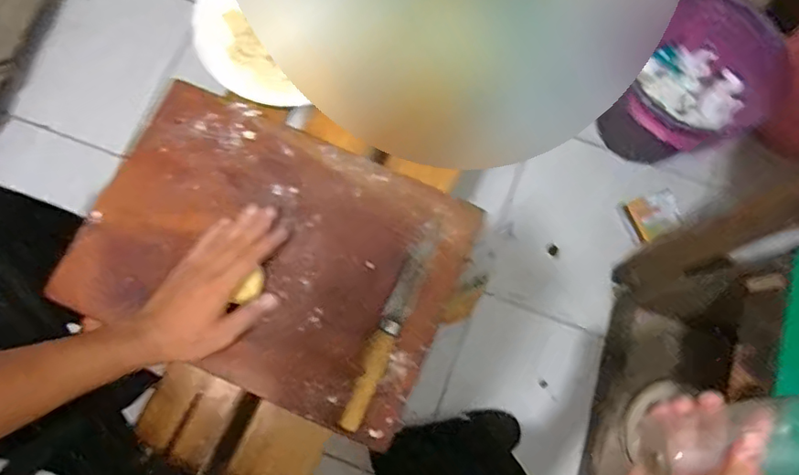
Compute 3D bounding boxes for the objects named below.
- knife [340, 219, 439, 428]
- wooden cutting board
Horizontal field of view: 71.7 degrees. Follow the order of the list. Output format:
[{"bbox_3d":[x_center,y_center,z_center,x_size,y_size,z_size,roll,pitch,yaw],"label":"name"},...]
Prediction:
[{"bbox_3d":[-0.005,0.084,0.580,0.027,0.026,0.236,23,77,4],"label":"knife"},{"bbox_3d":[-0.138,0.015,0.610,0.396,0.022,0.279,24,77,4],"label":"wooden cutting board"}]

